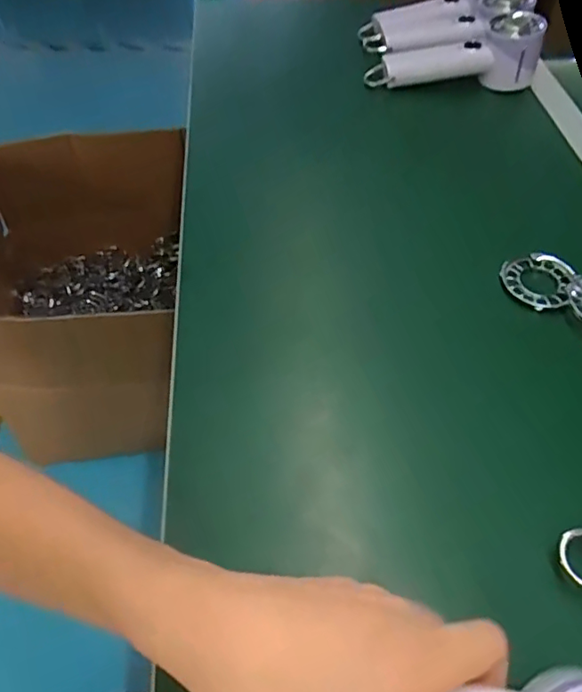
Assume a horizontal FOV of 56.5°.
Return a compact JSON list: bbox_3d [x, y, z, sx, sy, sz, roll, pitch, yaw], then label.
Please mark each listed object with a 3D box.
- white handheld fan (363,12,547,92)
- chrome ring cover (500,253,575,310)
[{"bbox_3d":[0.187,-0.335,0.619,0.188,0.066,0.054,0,52,-2],"label":"white handheld fan"},{"bbox_3d":[0.195,-0.053,0.434,0.052,0.015,0.050,24,55,16],"label":"chrome ring cover"}]

